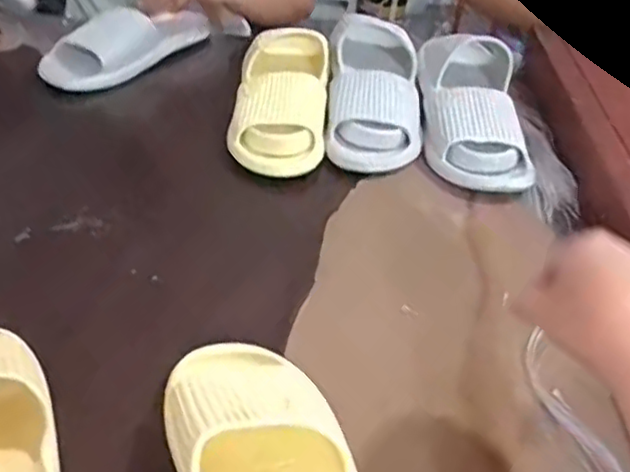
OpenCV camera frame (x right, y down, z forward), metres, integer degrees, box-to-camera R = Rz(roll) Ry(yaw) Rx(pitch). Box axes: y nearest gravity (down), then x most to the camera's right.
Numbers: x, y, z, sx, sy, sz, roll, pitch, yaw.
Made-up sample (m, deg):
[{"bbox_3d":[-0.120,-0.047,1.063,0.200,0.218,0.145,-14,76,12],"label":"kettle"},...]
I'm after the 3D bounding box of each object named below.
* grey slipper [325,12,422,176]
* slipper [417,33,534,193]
[{"bbox_3d":[0.073,-0.172,0.822,0.113,0.066,0.251,6,53,-1],"label":"grey slipper"},{"bbox_3d":[0.189,-0.165,0.822,0.115,0.090,0.290,5,37,-2],"label":"slipper"}]

